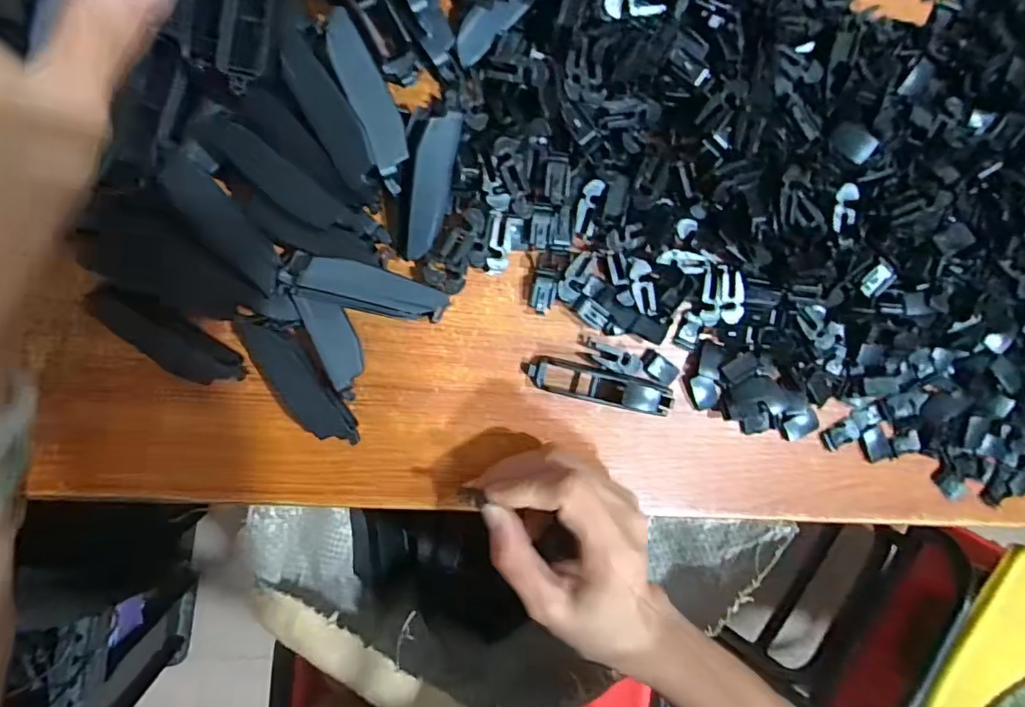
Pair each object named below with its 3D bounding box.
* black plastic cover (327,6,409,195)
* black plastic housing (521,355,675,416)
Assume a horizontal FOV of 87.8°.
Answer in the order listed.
[{"bbox_3d":[-0.062,-0.107,0.228,0.020,0.009,0.072,-20,96,-24],"label":"black plastic cover"},{"bbox_3d":[0.044,0.017,0.276,0.077,0.012,0.018,13,94,-8],"label":"black plastic housing"}]

